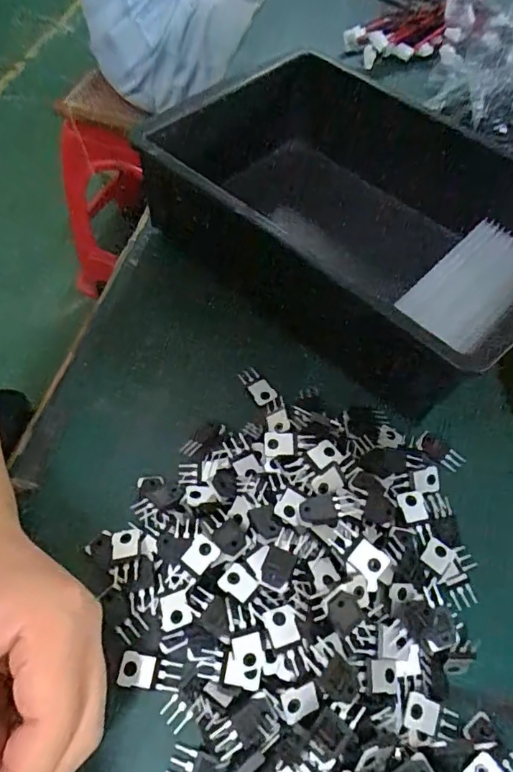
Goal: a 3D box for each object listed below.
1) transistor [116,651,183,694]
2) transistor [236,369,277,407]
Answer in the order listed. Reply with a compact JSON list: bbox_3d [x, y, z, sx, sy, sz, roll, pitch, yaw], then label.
[{"bbox_3d":[-0.054,0.145,0.256,0.030,0.004,0.015,11,57,4],"label":"transistor"},{"bbox_3d":[0.000,0.000,0.351,0.014,0.008,0.032,-32,64,-21],"label":"transistor"}]

